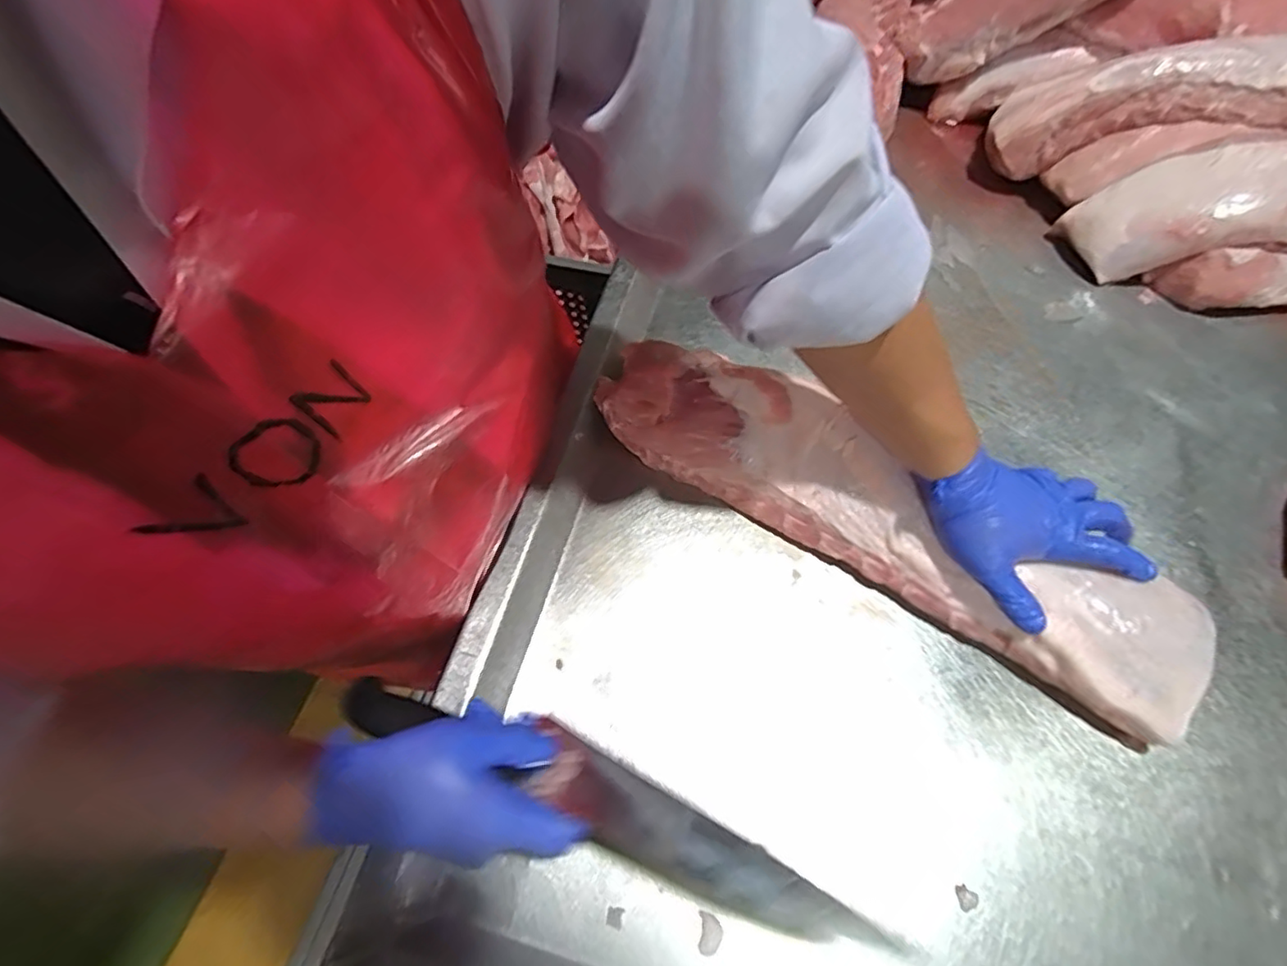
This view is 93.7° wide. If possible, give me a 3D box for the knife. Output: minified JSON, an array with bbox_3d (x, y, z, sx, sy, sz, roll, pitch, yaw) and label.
[{"bbox_3d":[-0.035,0.178,0.352,0.336,0.019,0.048,16,62,20],"label":"knife"}]

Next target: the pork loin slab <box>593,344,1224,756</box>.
[{"bbox_3d":[0.185,0.021,0.490,0.486,0.073,0.108,32,66,15],"label":"pork loin slab"}]

